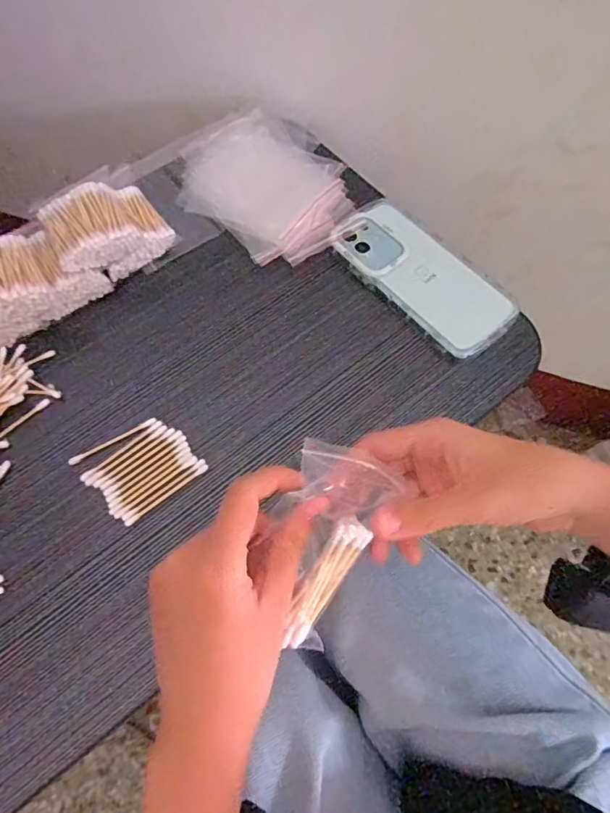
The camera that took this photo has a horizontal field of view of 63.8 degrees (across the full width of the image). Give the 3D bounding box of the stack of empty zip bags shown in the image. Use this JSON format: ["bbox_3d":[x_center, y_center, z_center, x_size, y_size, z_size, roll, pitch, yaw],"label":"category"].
[{"bbox_3d":[-0.037,-0.210,0.461,0.139,0.021,0.174,-27,69,-11],"label":"stack of empty zip bags"}]

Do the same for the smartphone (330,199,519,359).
[{"bbox_3d":[0.100,-0.114,0.425,0.077,0.017,0.164,-39,72,-15],"label":"smartphone"}]

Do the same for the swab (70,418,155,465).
[{"bbox_3d":[-0.145,0.026,0.374,0.069,0.005,0.006,-27,69,-11],"label":"swab"}]

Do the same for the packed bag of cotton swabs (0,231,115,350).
[{"bbox_3d":[-0.241,-0.101,0.402,0.131,0.050,0.079,-33,71,-13],"label":"packed bag of cotton swabs"}]

